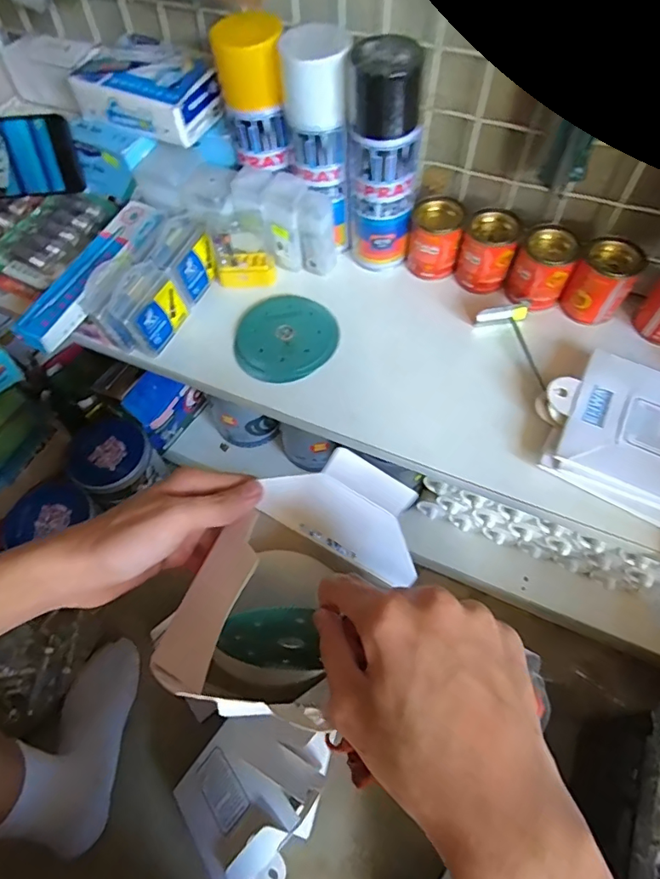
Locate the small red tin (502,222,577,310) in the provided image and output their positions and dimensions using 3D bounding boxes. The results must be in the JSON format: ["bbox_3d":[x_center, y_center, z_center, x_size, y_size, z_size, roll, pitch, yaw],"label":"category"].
[{"bbox_3d":[0.218,-0.175,0.509,0.054,0.065,0.059,-1,58,2],"label":"small red tin"}]

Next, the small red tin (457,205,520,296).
[{"bbox_3d":[0.166,-0.198,0.520,0.052,0.068,0.050,-1,58,2],"label":"small red tin"}]

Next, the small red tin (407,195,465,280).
[{"bbox_3d":[0.114,-0.216,0.534,0.052,0.069,0.050,-1,58,2],"label":"small red tin"}]

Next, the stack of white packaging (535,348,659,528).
[{"bbox_3d":[0.268,-0.006,0.434,0.154,0.025,0.139,23,62,16],"label":"stack of white packaging"}]

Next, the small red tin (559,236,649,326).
[{"bbox_3d":[0.272,-0.158,0.494,0.055,0.069,0.048,29,64,19],"label":"small red tin"}]

